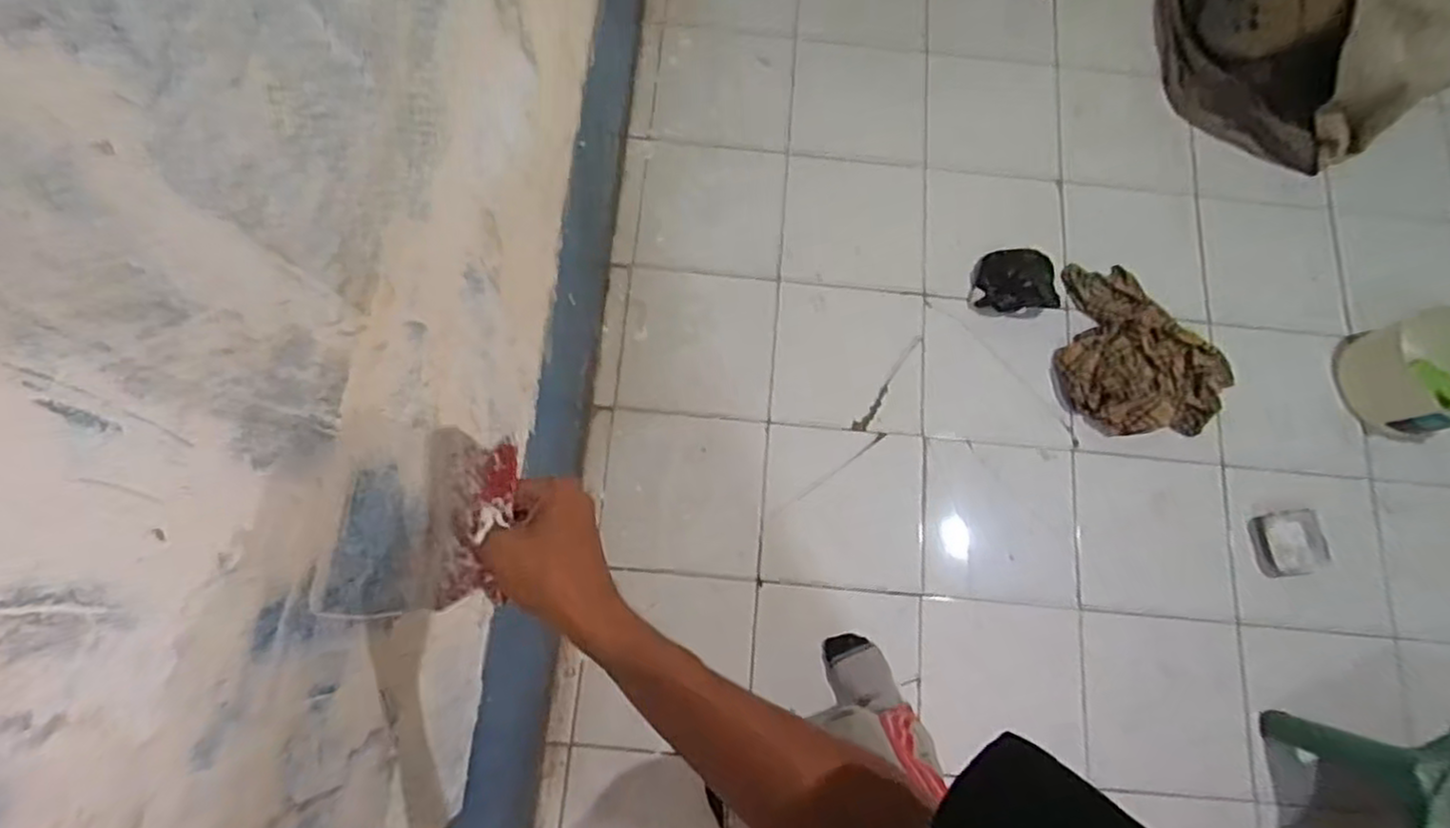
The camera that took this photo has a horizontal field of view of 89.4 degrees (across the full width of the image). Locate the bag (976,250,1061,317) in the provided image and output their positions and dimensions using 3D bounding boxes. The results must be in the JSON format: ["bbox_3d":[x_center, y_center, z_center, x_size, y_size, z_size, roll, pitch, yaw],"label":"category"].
[{"bbox_3d":[0.596,-0.269,1.509,0.156,0.070,0.135,3,74,-1],"label":"bag"}]

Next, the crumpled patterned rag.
[{"bbox_3d":[0.862,-0.126,1.488,0.359,0.055,0.359,12,74,1],"label":"crumpled patterned rag"}]

